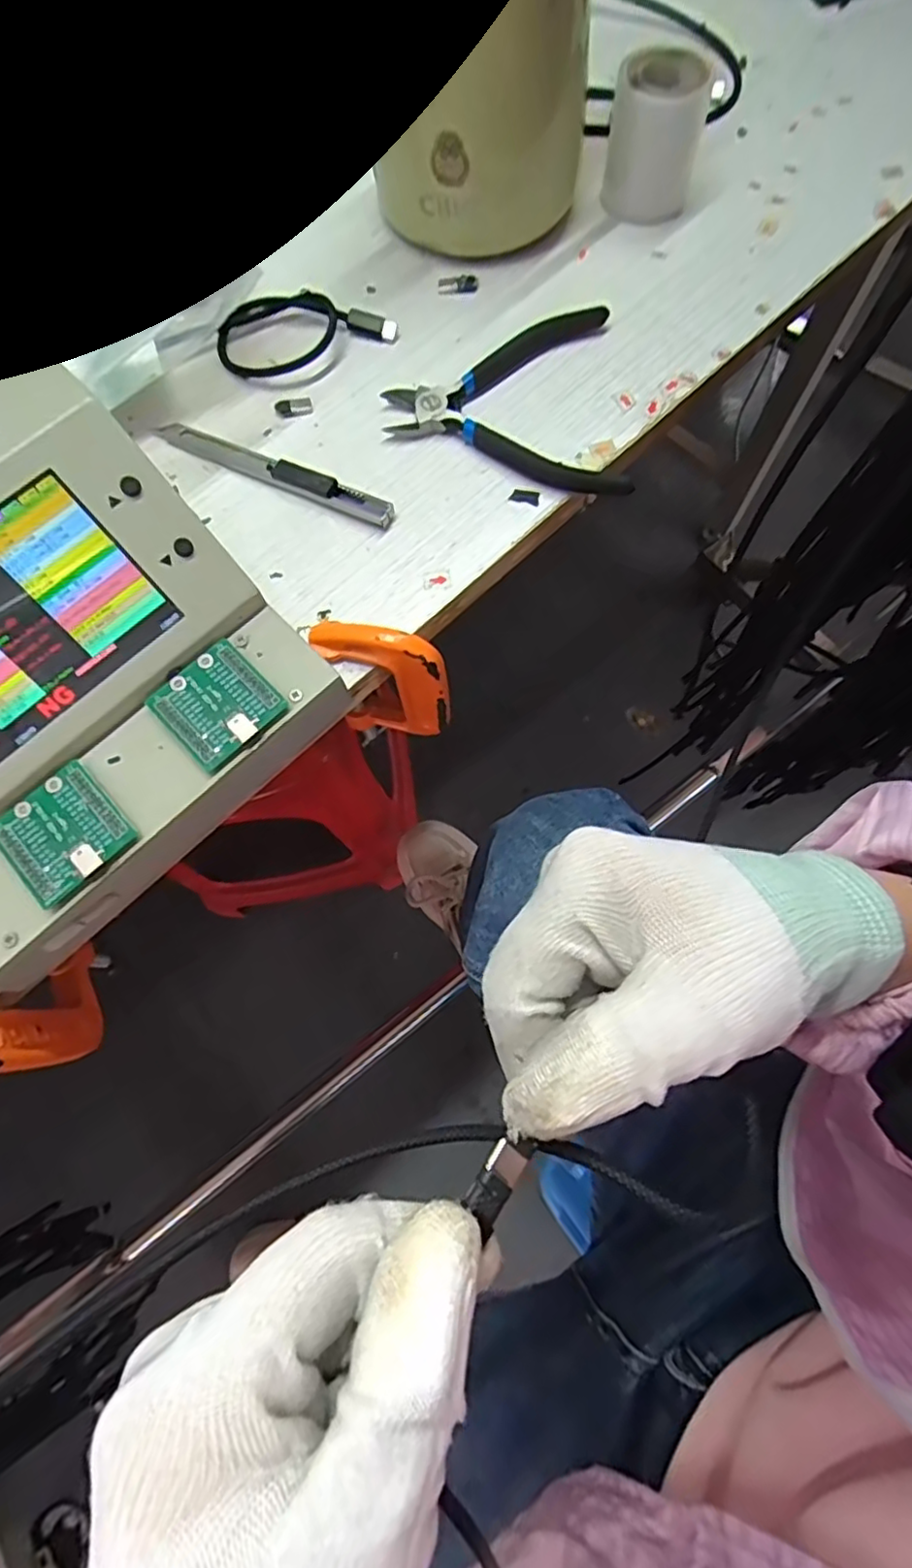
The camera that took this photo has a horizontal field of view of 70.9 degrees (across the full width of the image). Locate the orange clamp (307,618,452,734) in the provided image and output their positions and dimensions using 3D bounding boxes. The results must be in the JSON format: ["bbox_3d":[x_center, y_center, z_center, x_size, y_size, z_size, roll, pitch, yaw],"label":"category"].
[{"bbox_3d":[-0.032,-0.046,0.303,0.061,0.085,0.019,17,74,7],"label":"orange clamp"}]

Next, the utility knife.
[{"bbox_3d":[-0.089,-0.151,0.305,0.129,0.010,0.013,26,75,10],"label":"utility knife"}]

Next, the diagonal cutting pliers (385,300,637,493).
[{"bbox_3d":[0.038,-0.198,0.317,0.123,0.010,0.105,21,75,8],"label":"diagonal cutting pliers"}]

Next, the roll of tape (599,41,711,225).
[{"bbox_3d":[0.101,-0.329,0.327,0.046,0.050,0.046,11,73,6],"label":"roll of tape"}]

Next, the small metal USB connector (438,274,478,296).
[{"bbox_3d":[0.001,-0.263,0.338,0.021,0.004,0.010,-2,73,1],"label":"small metal USB connector"}]

